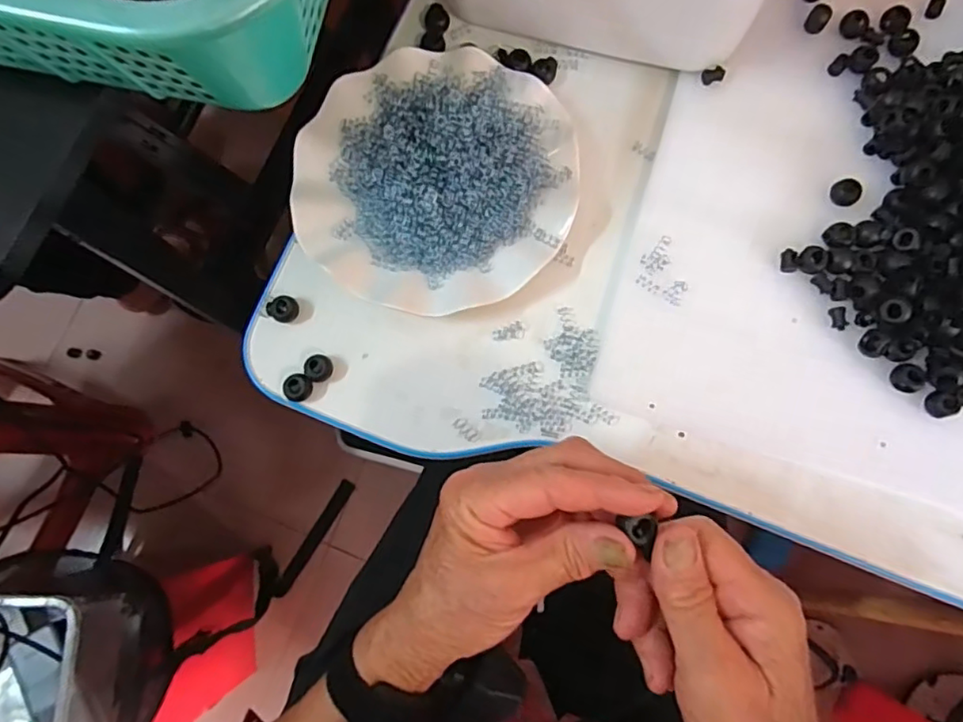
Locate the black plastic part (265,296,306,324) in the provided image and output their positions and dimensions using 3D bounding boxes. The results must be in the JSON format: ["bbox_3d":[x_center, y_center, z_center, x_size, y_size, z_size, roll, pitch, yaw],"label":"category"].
[{"bbox_3d":[-0.128,-0.034,0.382,0.019,0.012,0.018,0,79,0],"label":"black plastic part"}]

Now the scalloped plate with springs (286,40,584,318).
[{"bbox_3d":[-0.029,-0.122,0.383,0.178,0.035,0.175,0,79,0],"label":"scalloped plate with springs"}]

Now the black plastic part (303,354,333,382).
[{"bbox_3d":[-0.104,0.005,0.375,0.018,0.011,0.017,0,79,0],"label":"black plastic part"}]

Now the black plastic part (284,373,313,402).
[{"bbox_3d":[-0.118,0.017,0.373,0.017,0.013,0.017,0,79,0],"label":"black plastic part"}]

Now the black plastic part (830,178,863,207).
[{"bbox_3d":[0.239,-0.111,0.382,0.016,0.008,0.018,-33,81,-6],"label":"black plastic part"}]

